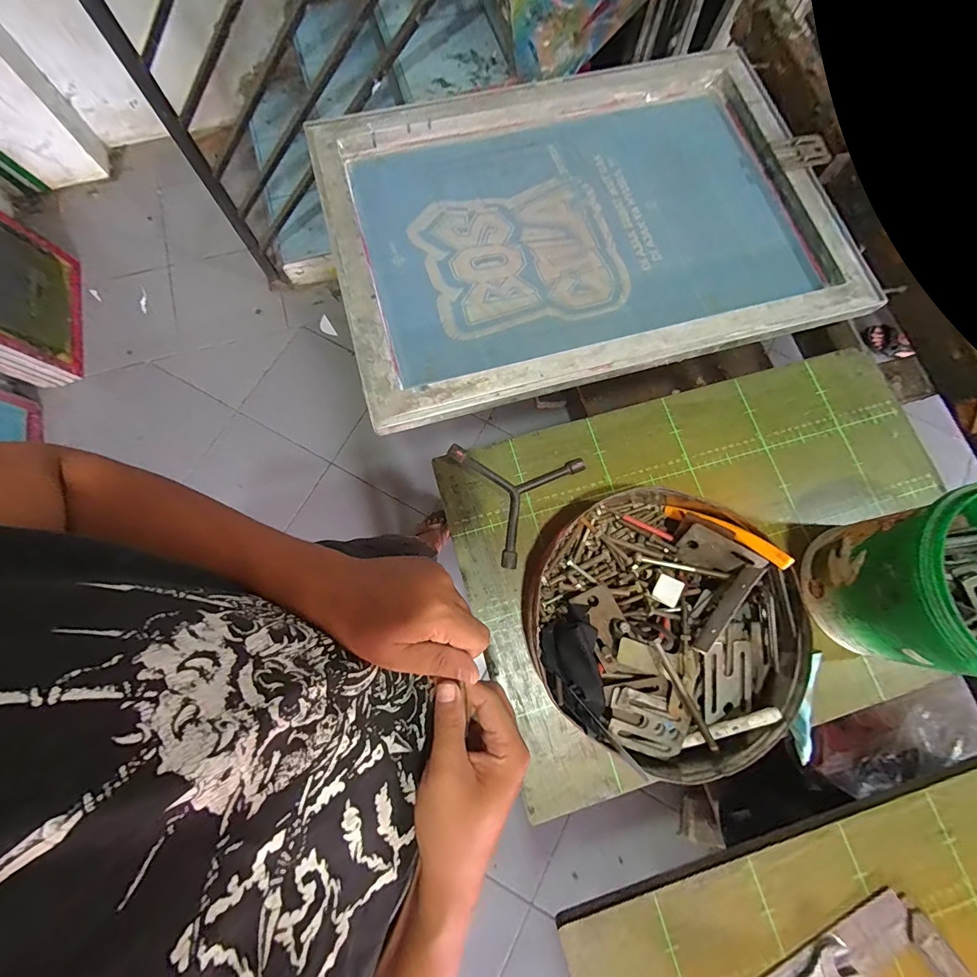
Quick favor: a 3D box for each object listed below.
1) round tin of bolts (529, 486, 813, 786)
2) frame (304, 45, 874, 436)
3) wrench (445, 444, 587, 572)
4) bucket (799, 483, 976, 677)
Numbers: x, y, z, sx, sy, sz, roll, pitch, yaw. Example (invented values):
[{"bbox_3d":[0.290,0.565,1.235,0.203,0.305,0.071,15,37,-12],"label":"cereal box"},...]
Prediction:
[{"bbox_3d":[0.181,0.140,0.432,0.258,0.075,0.255,0,77,-1],"label":"round tin of bolts"},{"bbox_3d":[0.123,-0.367,0.570,0.657,0.036,0.467,-15,78,-4],"label":"frame"},{"bbox_3d":[0.048,-0.005,0.491,0.138,0.020,0.152,-26,79,-6],"label":"wrench"},{"bbox_3d":[0.437,0.093,0.402,0.162,0.164,0.155,0,77,-1],"label":"bucket"}]

